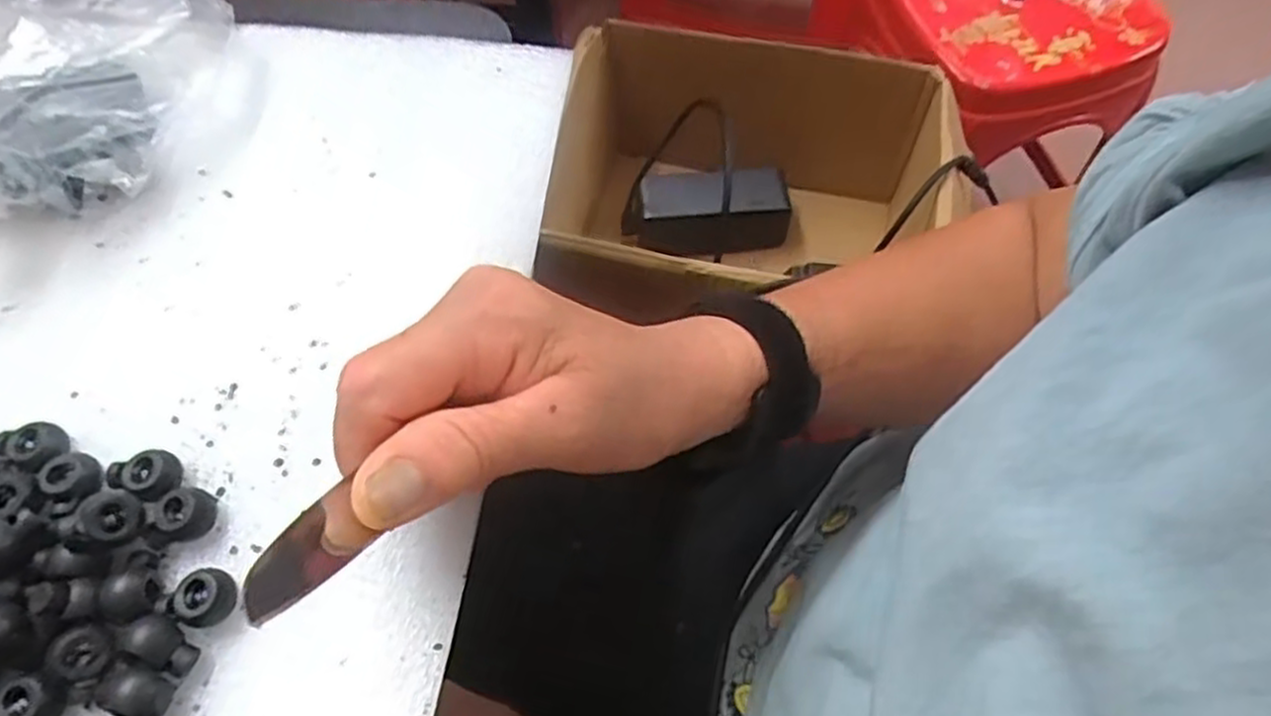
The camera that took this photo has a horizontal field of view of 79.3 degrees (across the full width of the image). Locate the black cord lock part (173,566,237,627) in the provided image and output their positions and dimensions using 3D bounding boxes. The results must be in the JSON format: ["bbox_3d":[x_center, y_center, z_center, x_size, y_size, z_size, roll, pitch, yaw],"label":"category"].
[{"bbox_3d":[-0.136,0.076,0.243,0.014,0.012,0.017,5,64,4],"label":"black cord lock part"}]

